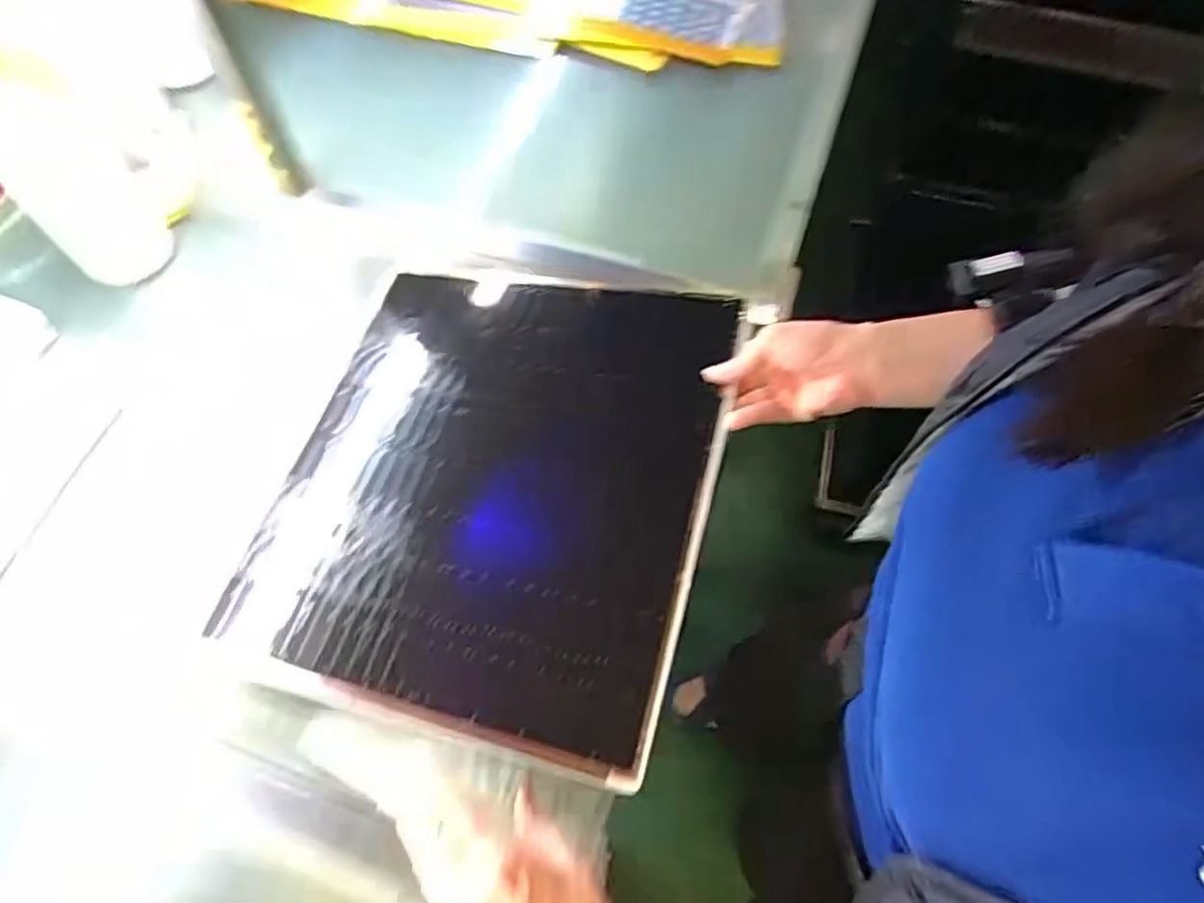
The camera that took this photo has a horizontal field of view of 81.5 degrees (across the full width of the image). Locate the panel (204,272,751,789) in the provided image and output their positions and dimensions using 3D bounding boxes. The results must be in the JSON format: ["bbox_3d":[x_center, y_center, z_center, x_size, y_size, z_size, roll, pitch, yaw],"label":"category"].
[{"bbox_3d":[-0.084,0.012,0.548,0.337,0.027,0.374,10,63,17],"label":"panel"}]

